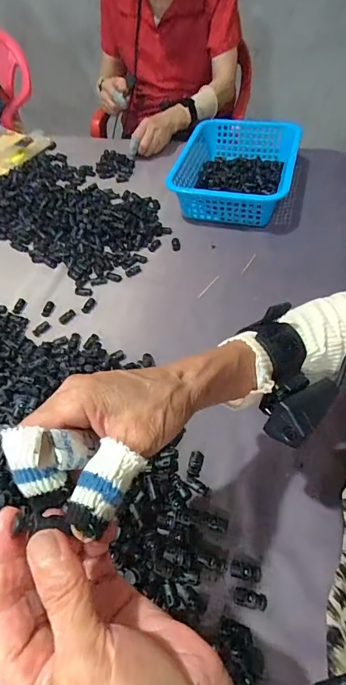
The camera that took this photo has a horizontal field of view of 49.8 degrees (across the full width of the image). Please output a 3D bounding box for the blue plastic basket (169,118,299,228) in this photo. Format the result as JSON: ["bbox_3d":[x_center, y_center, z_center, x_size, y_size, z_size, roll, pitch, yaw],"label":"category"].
[{"bbox_3d":[0.121,-0.346,0.761,0.230,0.082,0.293,12,54,13],"label":"blue plastic basket"}]

